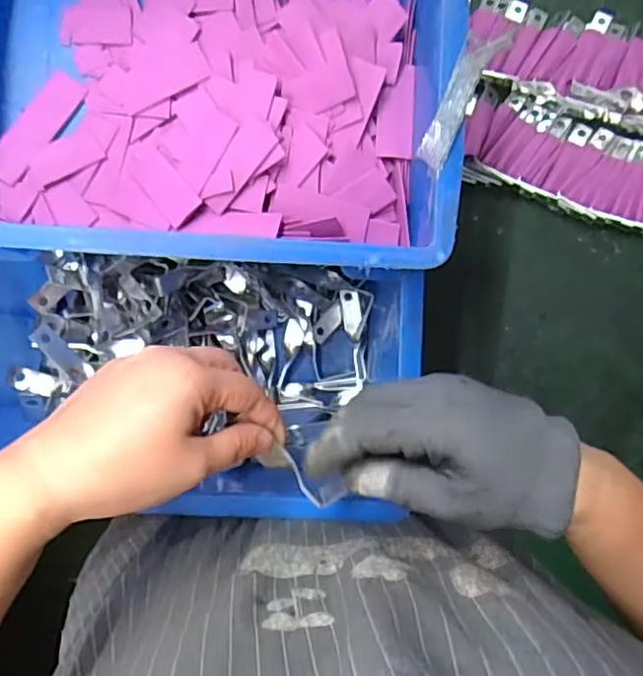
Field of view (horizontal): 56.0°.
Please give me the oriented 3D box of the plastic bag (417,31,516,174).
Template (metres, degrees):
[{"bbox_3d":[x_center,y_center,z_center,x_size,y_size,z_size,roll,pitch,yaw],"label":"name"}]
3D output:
[{"bbox_3d":[0.073,-0.128,0.320,0.019,0.009,0.079,30,87,-3],"label":"plastic bag"}]

